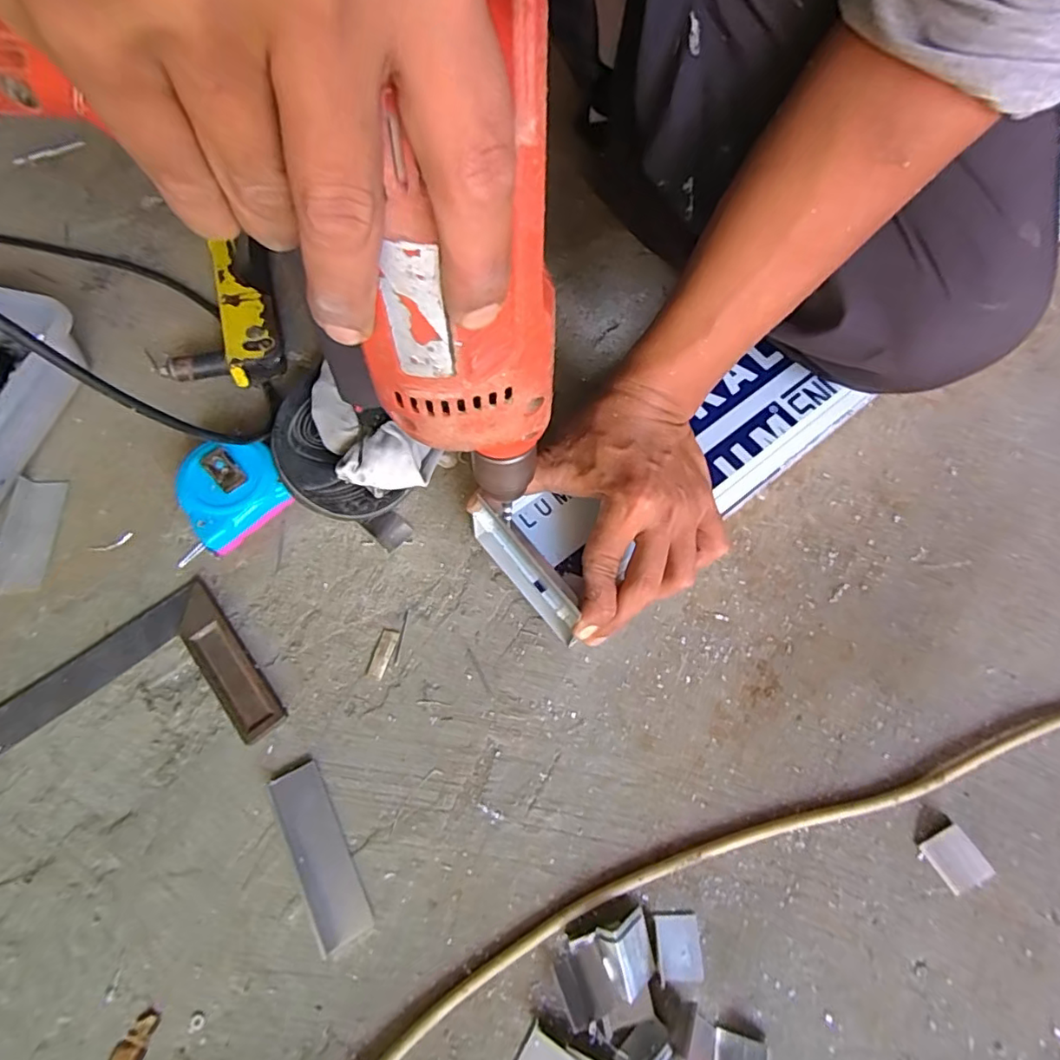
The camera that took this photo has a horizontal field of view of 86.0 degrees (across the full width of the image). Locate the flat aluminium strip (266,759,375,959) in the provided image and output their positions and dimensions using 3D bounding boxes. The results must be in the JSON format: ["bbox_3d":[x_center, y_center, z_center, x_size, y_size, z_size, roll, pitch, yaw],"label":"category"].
[{"bbox_3d":[-0.120,0.183,0.322,0.028,0.009,0.096,-25,71,-12],"label":"flat aluminium strip"}]

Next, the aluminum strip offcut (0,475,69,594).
[{"bbox_3d":[-0.346,0.002,0.390,0.035,0.009,0.081,0,67,-2],"label":"aluminum strip offcut"}]

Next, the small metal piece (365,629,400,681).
[{"bbox_3d":[-0.096,0.080,0.370,0.013,0.004,0.032,16,68,5],"label":"small metal piece"}]

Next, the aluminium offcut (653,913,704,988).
[{"bbox_3d":[0.082,0.231,0.313,0.025,0.007,0.033,-1,68,-2],"label":"aluminium offcut"}]

